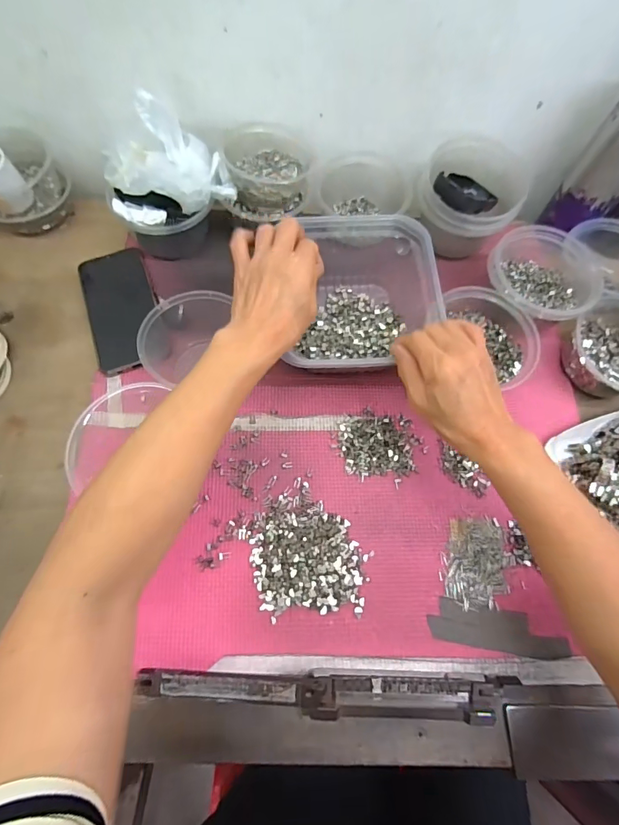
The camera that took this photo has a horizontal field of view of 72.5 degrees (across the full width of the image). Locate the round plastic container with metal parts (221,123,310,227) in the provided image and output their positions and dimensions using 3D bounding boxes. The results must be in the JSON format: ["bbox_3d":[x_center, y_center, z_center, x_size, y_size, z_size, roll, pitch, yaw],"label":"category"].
[{"bbox_3d":[-0.048,-0.280,0.495,0.094,0.053,0.097,0,67,-1],"label":"round plastic container with metal parts"}]

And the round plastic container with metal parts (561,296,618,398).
[{"bbox_3d":[0.341,-0.067,0.464,0.109,0.043,0.109,1,67,-2],"label":"round plastic container with metal parts"}]

